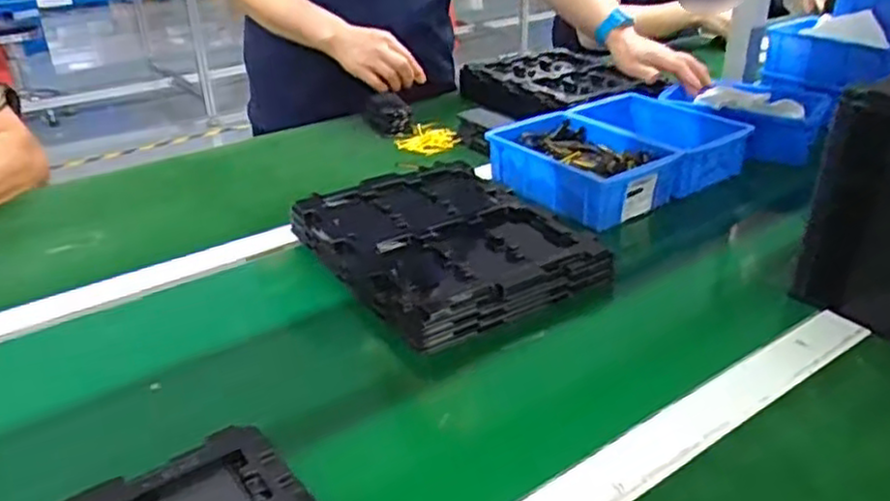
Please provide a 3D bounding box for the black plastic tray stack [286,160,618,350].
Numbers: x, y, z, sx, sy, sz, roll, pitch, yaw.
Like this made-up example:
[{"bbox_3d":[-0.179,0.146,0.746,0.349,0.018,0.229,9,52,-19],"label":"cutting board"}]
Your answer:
[{"bbox_3d":[-0.005,-0.009,0.719,0.223,0.048,0.270,-17,32,-26],"label":"black plastic tray stack"}]

